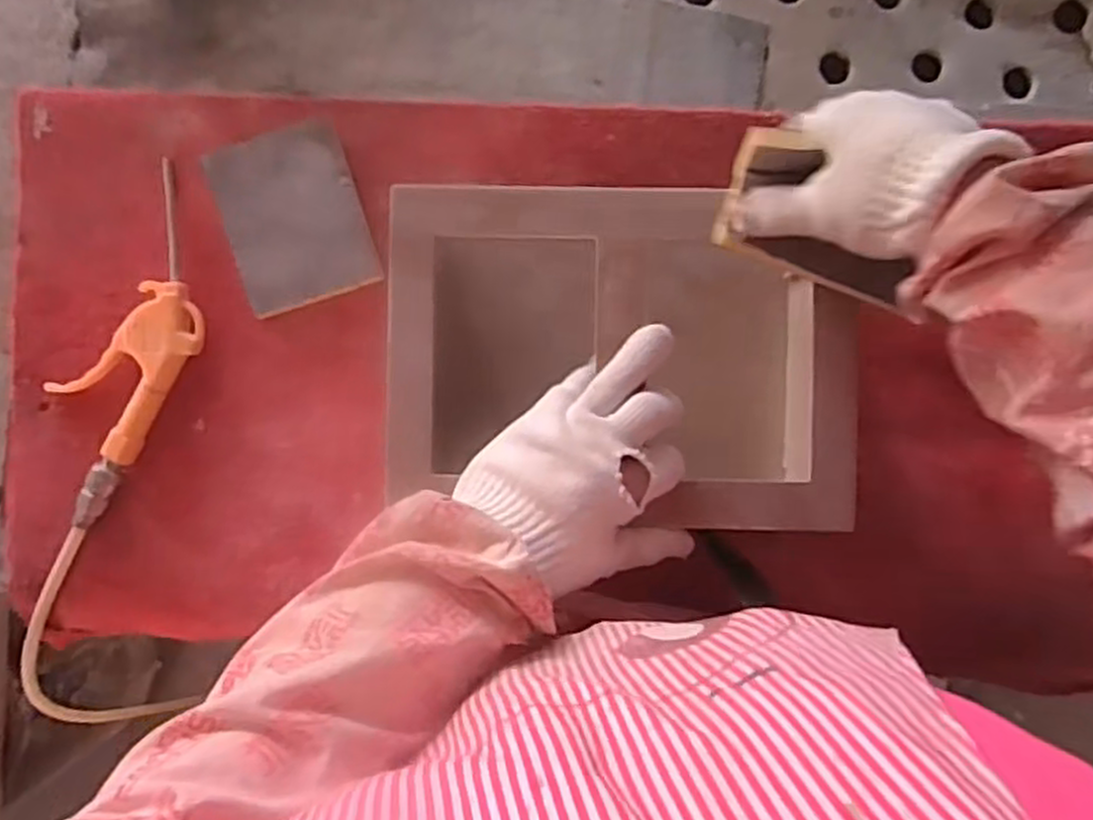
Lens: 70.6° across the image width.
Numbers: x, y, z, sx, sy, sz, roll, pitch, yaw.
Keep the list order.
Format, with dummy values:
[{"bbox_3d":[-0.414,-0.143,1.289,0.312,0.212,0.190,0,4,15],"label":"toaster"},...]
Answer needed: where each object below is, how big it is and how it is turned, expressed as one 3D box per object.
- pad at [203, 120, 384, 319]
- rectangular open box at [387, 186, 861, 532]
[{"bbox_3d":[-0.181,-0.137,0.553,0.094,0.006,0.118,-19,97,-4],"label":"pad"},{"bbox_3d":[0.044,-0.030,0.504,0.265,0.134,0.186,2,90,1],"label":"rectangular open box"}]

